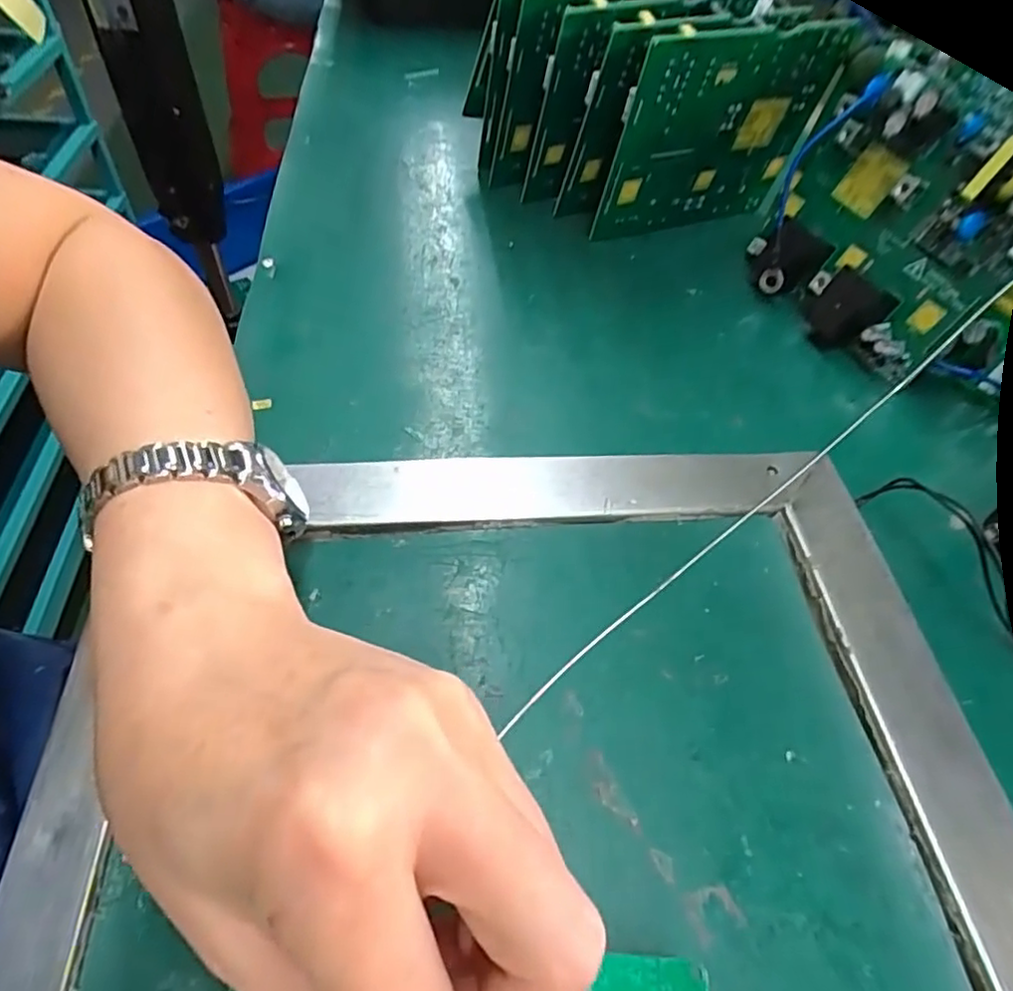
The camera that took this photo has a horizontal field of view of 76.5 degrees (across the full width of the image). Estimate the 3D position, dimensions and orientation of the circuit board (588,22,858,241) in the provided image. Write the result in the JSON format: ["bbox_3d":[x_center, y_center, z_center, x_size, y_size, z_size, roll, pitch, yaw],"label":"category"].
[{"bbox_3d":[0.116,-0.197,0.359,0.124,0.111,0.007,-18,65,-20],"label":"circuit board"}]

